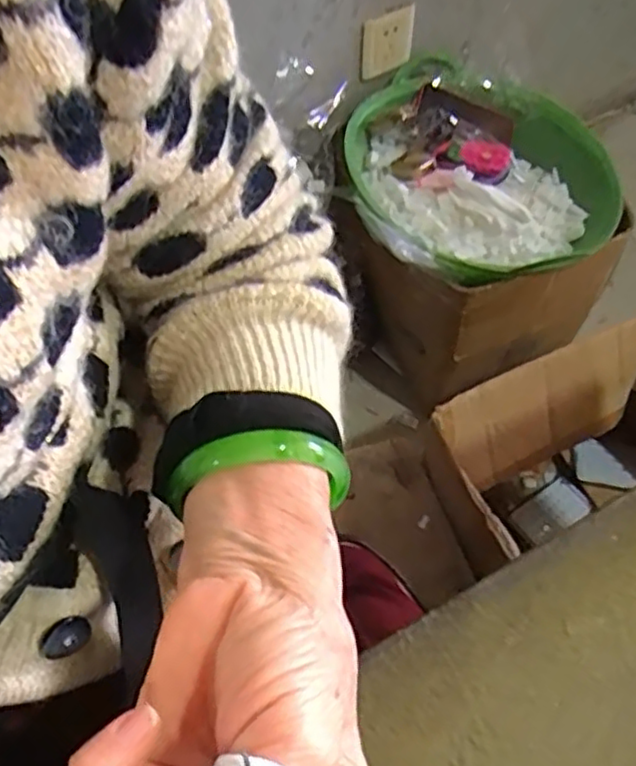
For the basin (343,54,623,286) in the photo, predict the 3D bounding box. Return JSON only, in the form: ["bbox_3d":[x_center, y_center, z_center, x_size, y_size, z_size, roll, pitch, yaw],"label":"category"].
[{"bbox_3d":[0.234,-0.303,0.970,0.380,0.107,0.410,0,61,-1],"label":"basin"}]

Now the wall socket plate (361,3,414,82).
[{"bbox_3d":[0.100,-0.489,0.976,0.088,0.089,0.011,-28,65,-16],"label":"wall socket plate"}]

